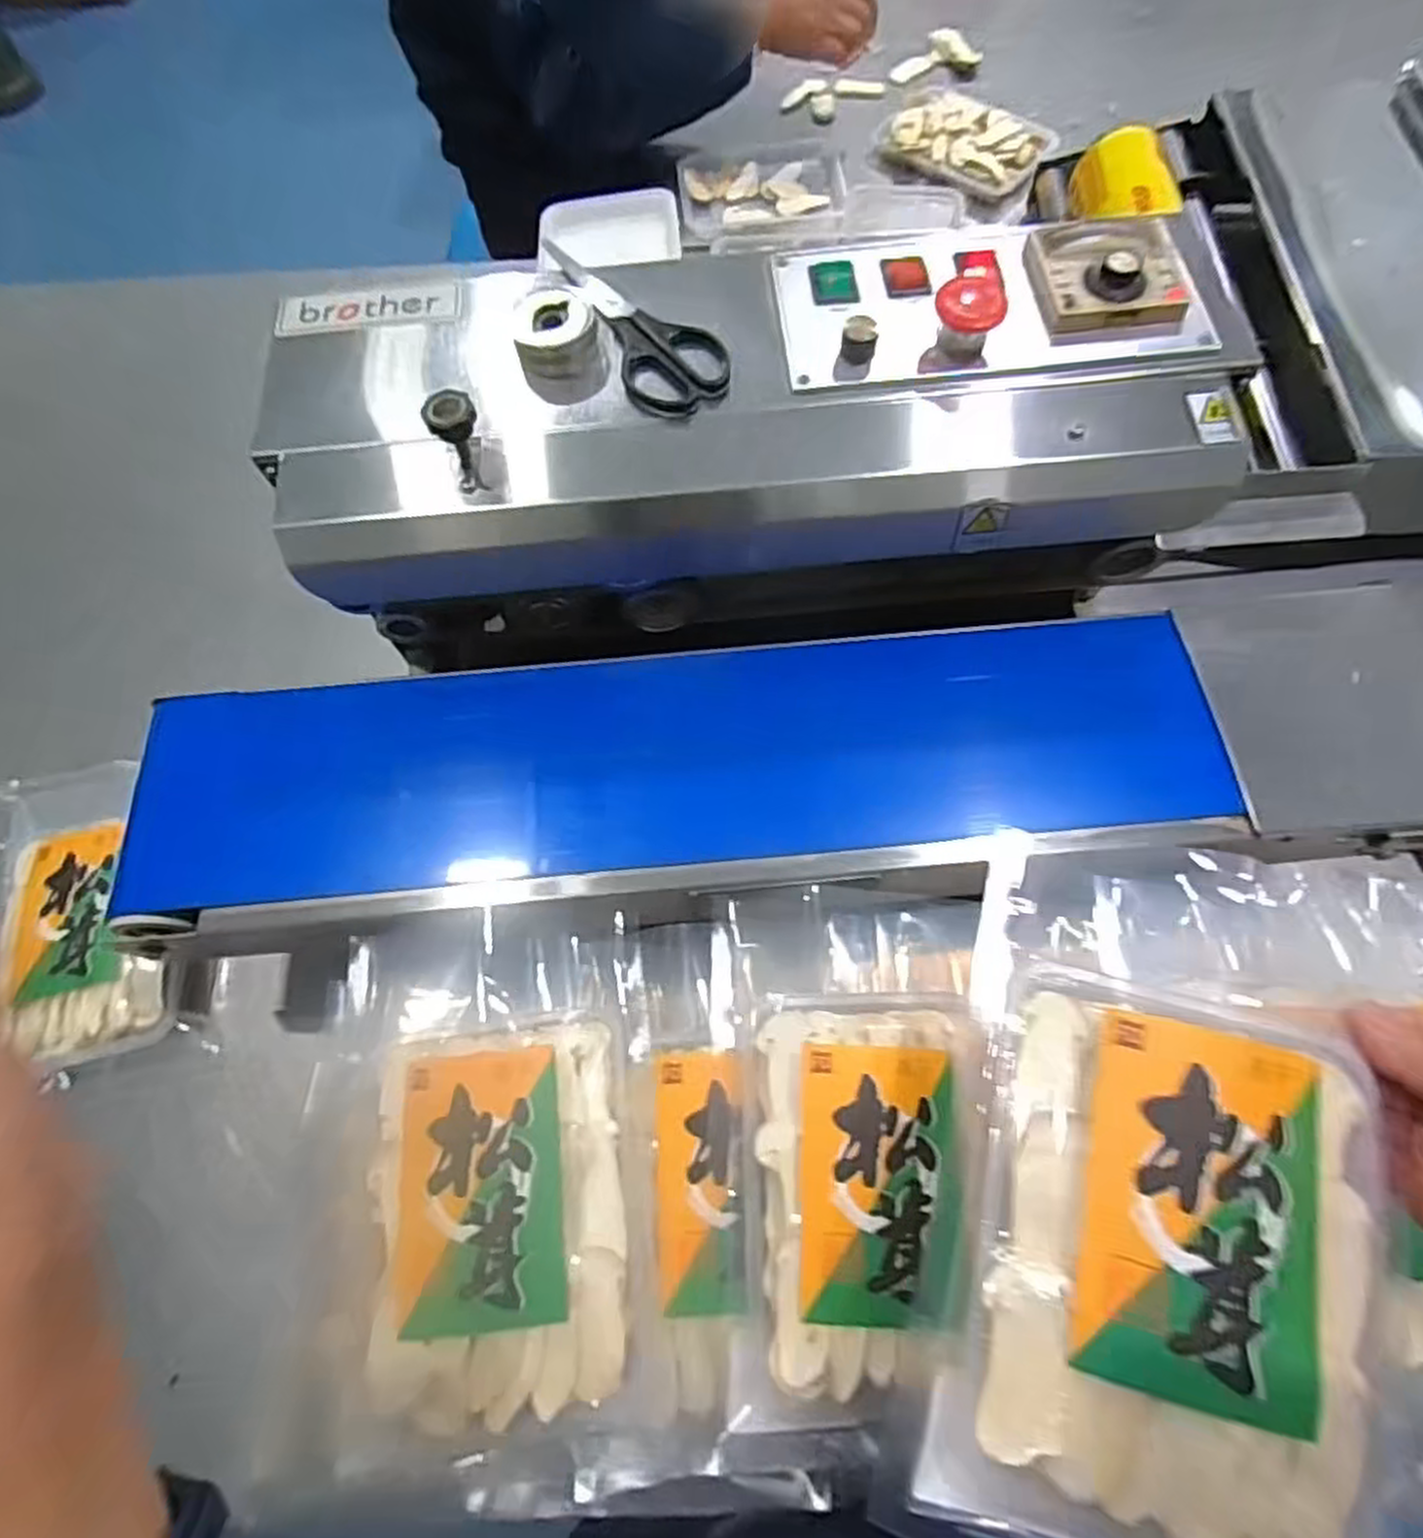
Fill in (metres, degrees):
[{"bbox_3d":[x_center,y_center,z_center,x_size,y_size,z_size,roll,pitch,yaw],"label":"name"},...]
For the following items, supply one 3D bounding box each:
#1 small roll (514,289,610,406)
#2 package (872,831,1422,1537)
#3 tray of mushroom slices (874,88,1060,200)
[{"bbox_3d":[-0.084,-0.236,0.431,0.048,0.030,0.051,-1,69,3],"label":"small roll"},{"bbox_3d":[0.169,0.158,0.289,0.147,0.052,0.246,13,70,8],"label":"package"},{"bbox_3d":[0.286,-0.709,0.871,0.186,0.034,0.123,30,73,13],"label":"tray of mushroom slices"}]

